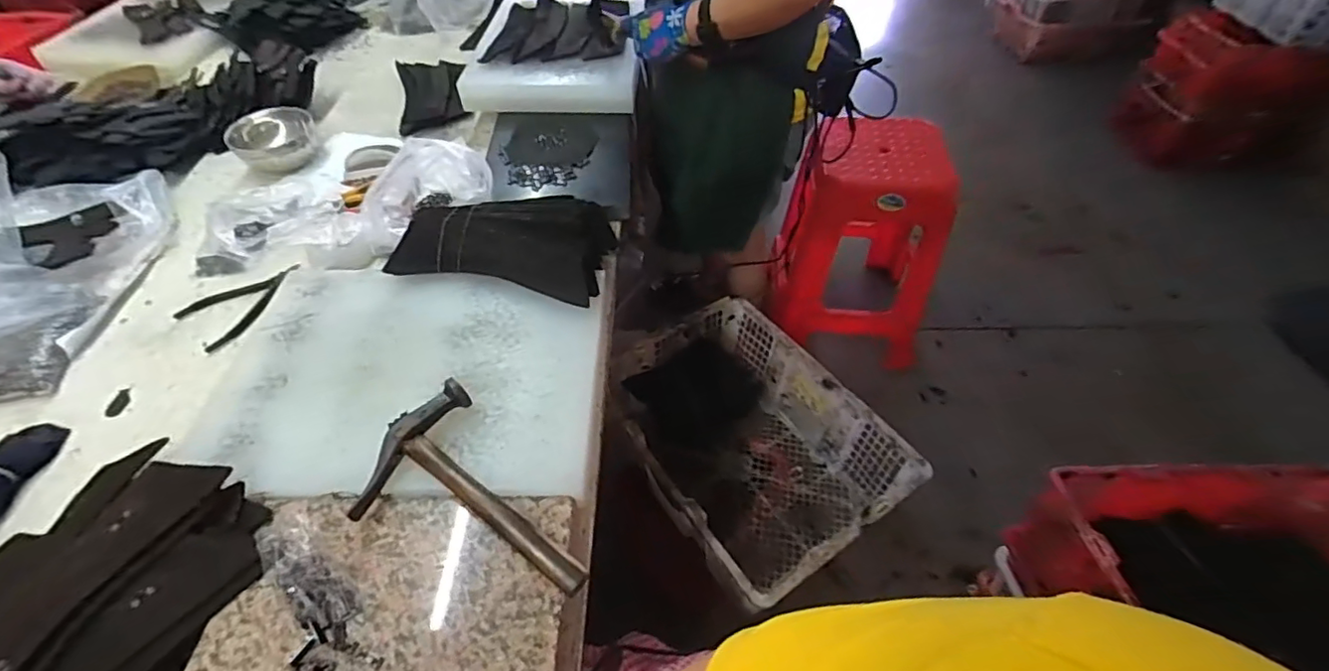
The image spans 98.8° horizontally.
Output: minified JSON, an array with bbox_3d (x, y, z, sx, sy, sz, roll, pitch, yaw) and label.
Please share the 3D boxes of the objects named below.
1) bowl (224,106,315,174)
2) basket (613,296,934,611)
[{"bbox_3d":[-0.632,-0.311,0.928,0.125,0.071,0.102,-17,53,-13],"label":"bowl"},{"bbox_3d":[0.129,0.176,0.989,0.345,0.182,0.486,-28,56,-20],"label":"basket"}]

